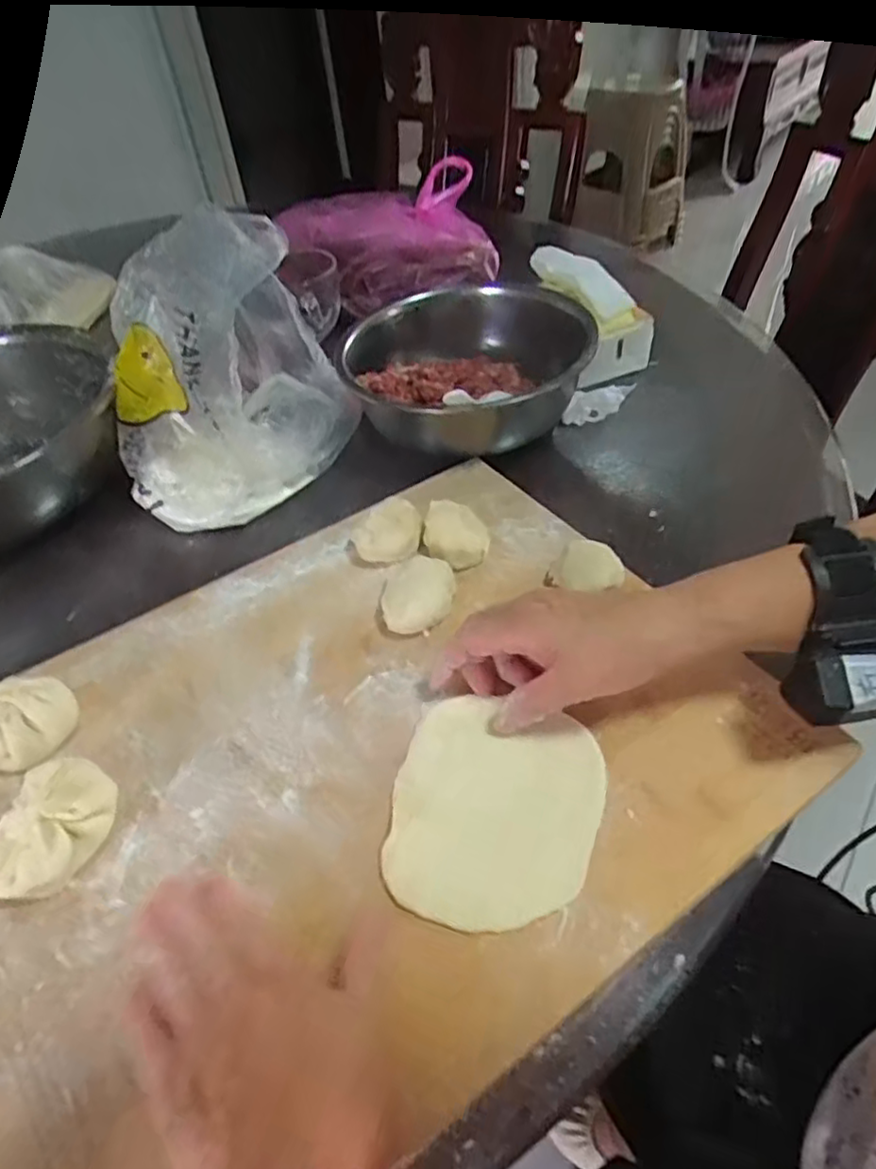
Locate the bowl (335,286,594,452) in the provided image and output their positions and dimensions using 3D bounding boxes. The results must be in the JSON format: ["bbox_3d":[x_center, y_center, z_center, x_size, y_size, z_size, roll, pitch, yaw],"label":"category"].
[{"bbox_3d":[0.030,-0.187,0.601,0.200,0.093,0.210,-3,46,3],"label":"bowl"}]

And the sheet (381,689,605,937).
[{"bbox_3d":[0.029,0.115,0.346,0.104,0.006,0.117,7,48,12],"label":"sheet"}]

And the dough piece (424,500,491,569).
[{"bbox_3d":[0.013,-0.037,0.473,0.044,0.037,0.036,-7,46,-1],"label":"dough piece"}]

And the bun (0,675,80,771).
[{"bbox_3d":[-0.245,0.081,0.392,0.052,0.030,0.058,33,57,32],"label":"bun"}]

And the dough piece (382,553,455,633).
[{"bbox_3d":[-0.013,0.007,0.443,0.046,0.028,0.045,0,46,6],"label":"dough piece"}]

